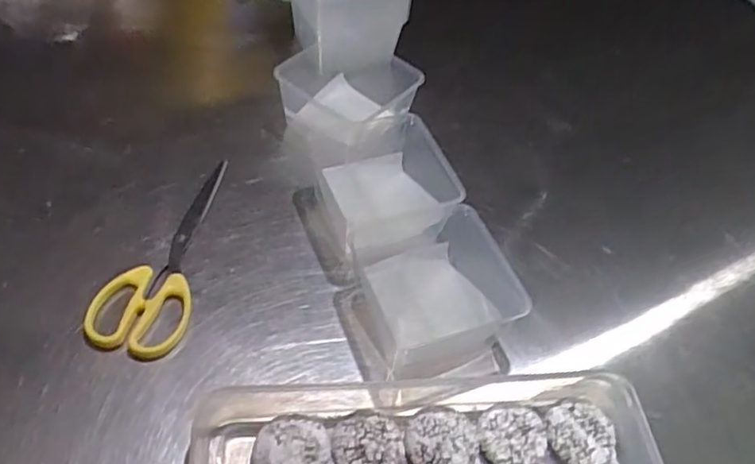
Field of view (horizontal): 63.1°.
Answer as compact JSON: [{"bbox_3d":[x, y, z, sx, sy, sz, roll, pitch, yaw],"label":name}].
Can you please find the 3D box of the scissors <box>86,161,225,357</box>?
[{"bbox_3d":[-0.168,0.010,0.498,0.065,0.020,0.194,9,51,0],"label":"scissors"}]

